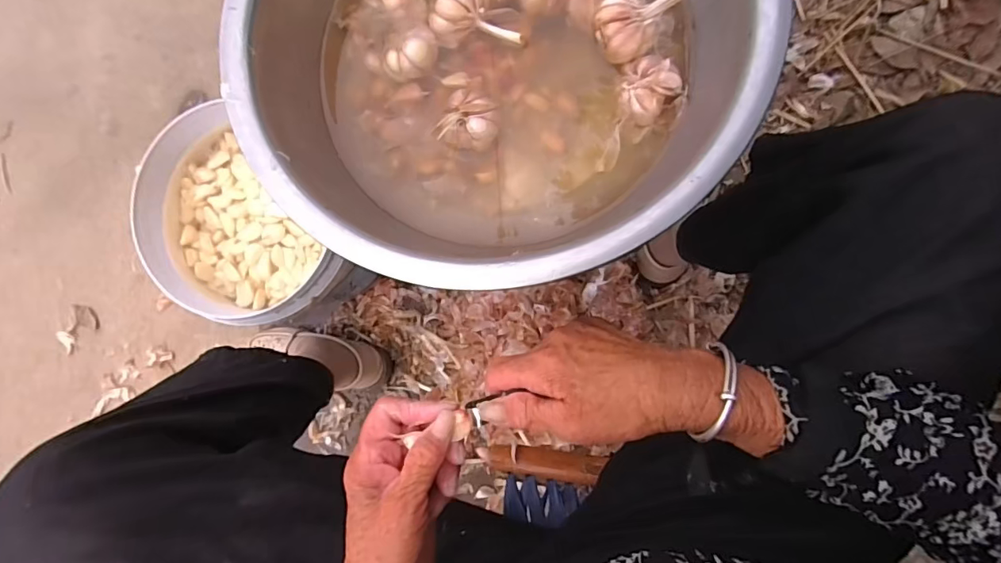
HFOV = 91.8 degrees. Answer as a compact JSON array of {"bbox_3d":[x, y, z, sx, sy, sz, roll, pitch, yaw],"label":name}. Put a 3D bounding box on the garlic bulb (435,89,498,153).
[{"bbox_3d":[-0.025,-0.137,0.410,0.044,0.031,0.047,0,86,5],"label":"garlic bulb"}]

